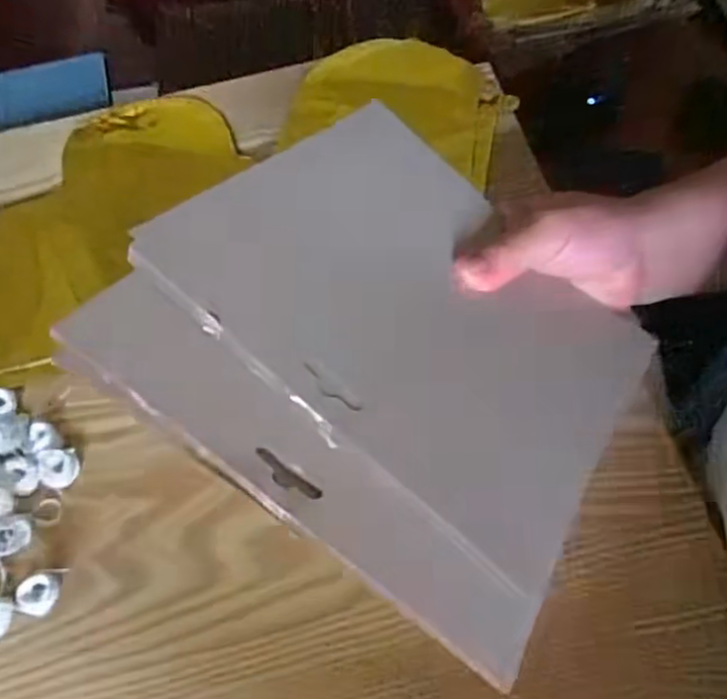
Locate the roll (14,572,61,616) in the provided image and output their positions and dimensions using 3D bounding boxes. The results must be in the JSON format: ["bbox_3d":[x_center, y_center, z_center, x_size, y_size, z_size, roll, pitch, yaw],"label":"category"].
[{"bbox_3d":[-0.163,0.123,0.334,0.019,0.011,0.019,-1,65,2],"label":"roll"}]

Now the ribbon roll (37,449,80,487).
[{"bbox_3d":[-0.165,0.064,0.357,0.021,0.005,0.019,8,65,6],"label":"ribbon roll"}]

